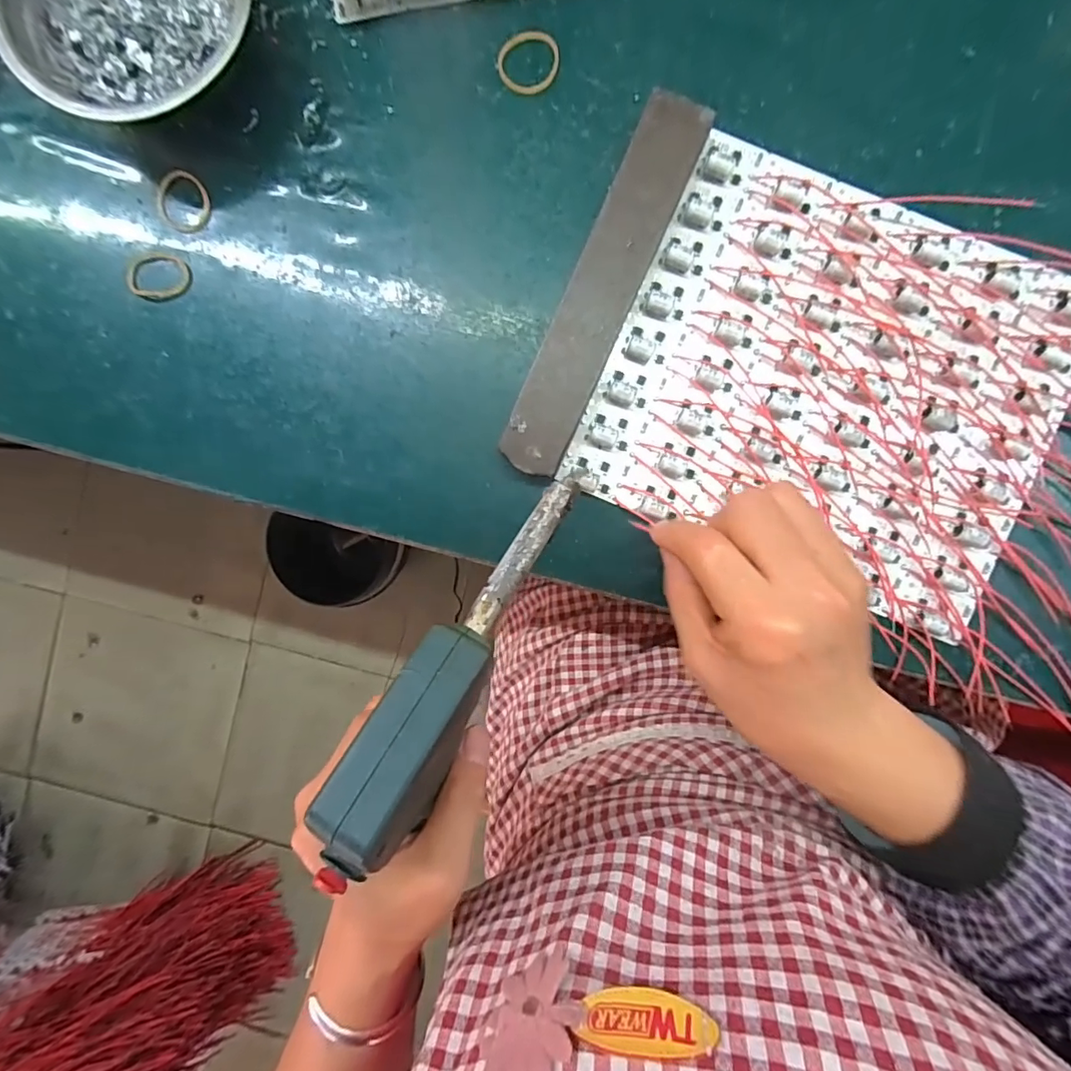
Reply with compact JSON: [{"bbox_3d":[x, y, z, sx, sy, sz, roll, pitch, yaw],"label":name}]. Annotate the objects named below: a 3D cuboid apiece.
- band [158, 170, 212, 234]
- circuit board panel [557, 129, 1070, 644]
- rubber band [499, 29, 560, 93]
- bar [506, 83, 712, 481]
[{"bbox_3d":[-0.193,-0.183,0.280,0.027,0.004,0.035,-32,92,3],"label":"band"},{"bbox_3d":[0.163,-0.079,0.272,0.233,0.013,0.204,24,93,0],"label":"circuit board panel"},{"bbox_3d":[-0.004,-0.252,0.272,0.032,0.004,0.032,-1,93,1],"label":"rubber band"},{"bbox_3d":[0.035,-0.127,0.269,0.035,0.018,0.199,24,93,0],"label":"bar"}]

